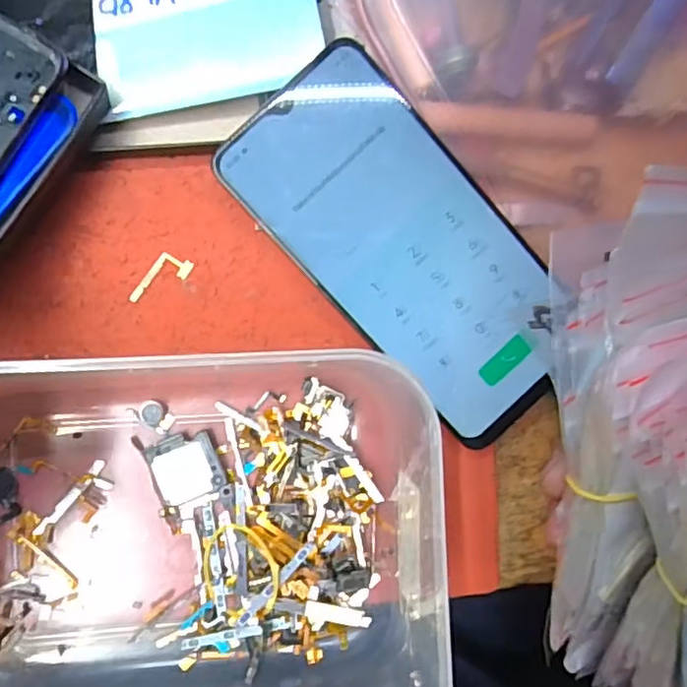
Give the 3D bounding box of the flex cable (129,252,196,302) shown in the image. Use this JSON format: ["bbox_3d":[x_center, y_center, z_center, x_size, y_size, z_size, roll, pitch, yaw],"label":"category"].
[{"bbox_3d":[-0.070,-0.024,0.232,0.013,0.004,0.025,35,85,-7],"label":"flex cable"}]

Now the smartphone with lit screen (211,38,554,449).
[{"bbox_3d":[0.026,-0.036,0.228,0.070,0.004,0.149,-42,99,1],"label":"smartphone with lit screen"}]

